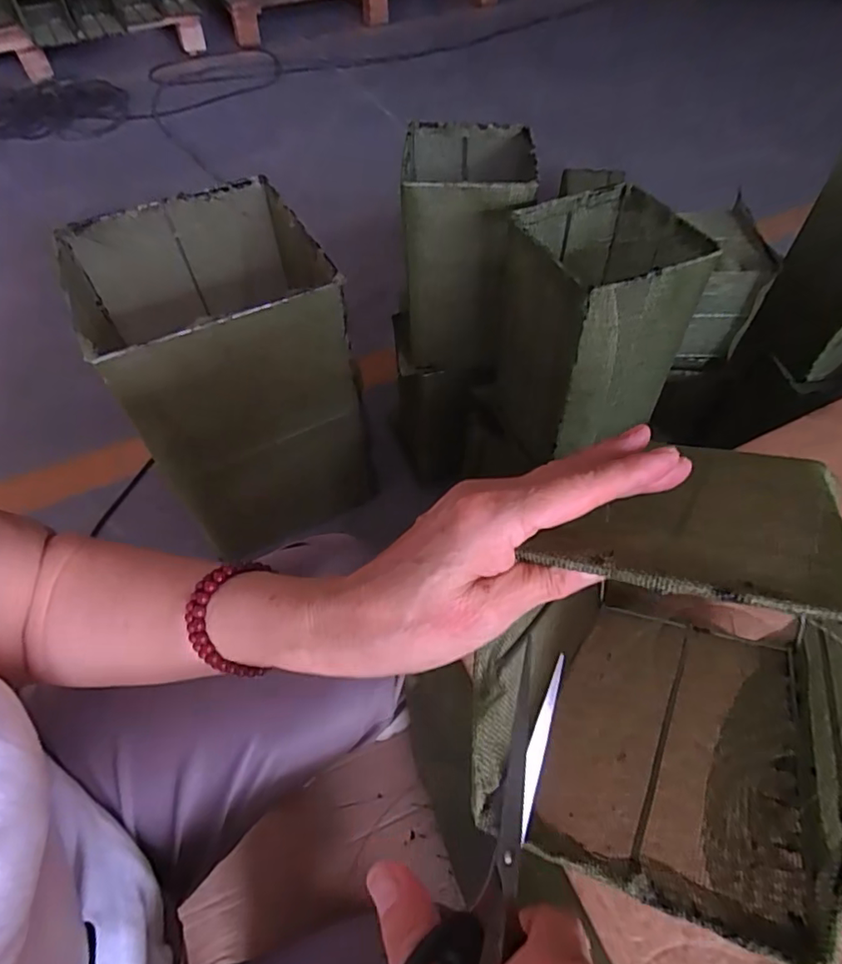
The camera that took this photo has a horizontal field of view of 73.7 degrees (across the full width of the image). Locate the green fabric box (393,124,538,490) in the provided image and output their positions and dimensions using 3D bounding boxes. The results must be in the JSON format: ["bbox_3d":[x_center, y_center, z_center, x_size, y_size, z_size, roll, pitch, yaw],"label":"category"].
[{"bbox_3d":[0.043,-0.275,0.720,0.156,0.267,0.161,4,55,4],"label":"green fabric box"}]

